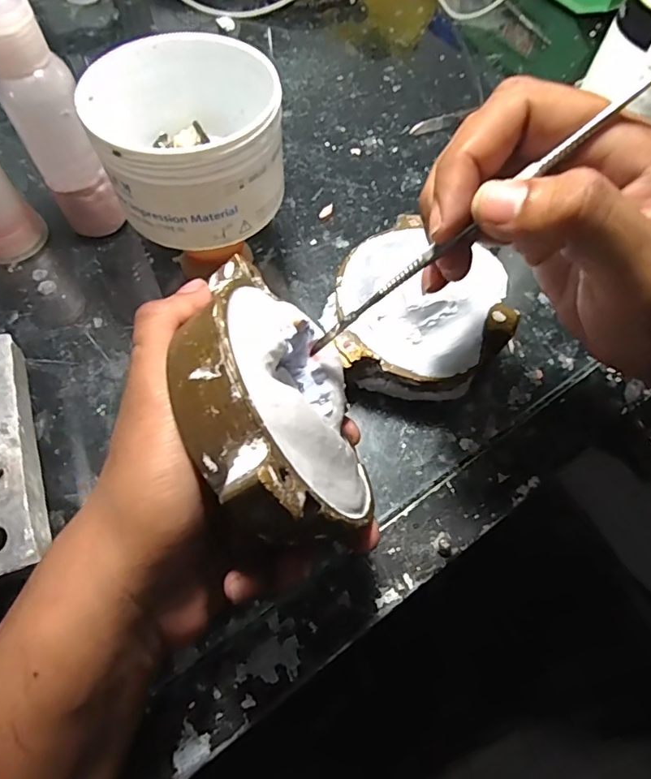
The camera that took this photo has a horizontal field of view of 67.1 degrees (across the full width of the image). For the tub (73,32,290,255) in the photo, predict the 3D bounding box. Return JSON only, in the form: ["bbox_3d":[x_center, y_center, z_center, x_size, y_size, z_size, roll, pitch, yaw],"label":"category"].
[{"bbox_3d":[-0.069,-0.129,0.250,0.090,0.052,0.098,1,63,-2],"label":"tub"}]

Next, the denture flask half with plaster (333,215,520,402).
[{"bbox_3d":[0.053,-0.046,0.284,0.097,0.038,0.108,4,63,-1],"label":"denture flask half with plaster"}]

